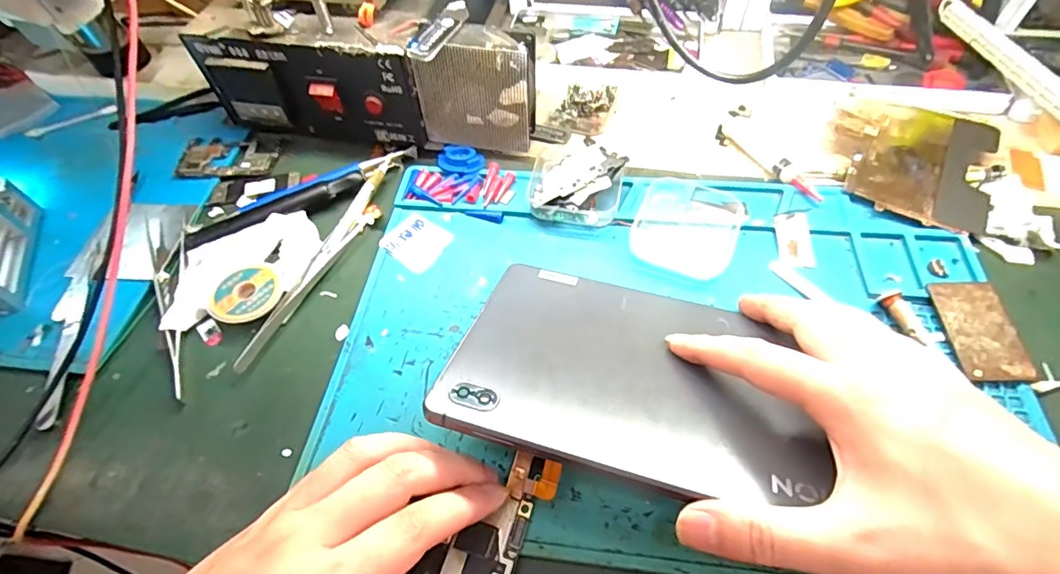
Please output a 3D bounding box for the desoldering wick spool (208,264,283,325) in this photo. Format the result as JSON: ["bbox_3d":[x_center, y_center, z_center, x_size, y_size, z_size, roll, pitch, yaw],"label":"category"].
[{"bbox_3d":[-0.179,0.005,0.318,0.040,0.010,0.042,-2,57,3],"label":"desoldering wick spool"}]

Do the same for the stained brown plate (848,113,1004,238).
[{"bbox_3d":[0.275,-0.085,0.351,0.082,0.010,0.104,24,62,18],"label":"stained brown plate"}]

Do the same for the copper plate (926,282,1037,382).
[{"bbox_3d":[0.253,0.024,0.282,0.035,0.004,0.061,0,58,6],"label":"copper plate"}]

